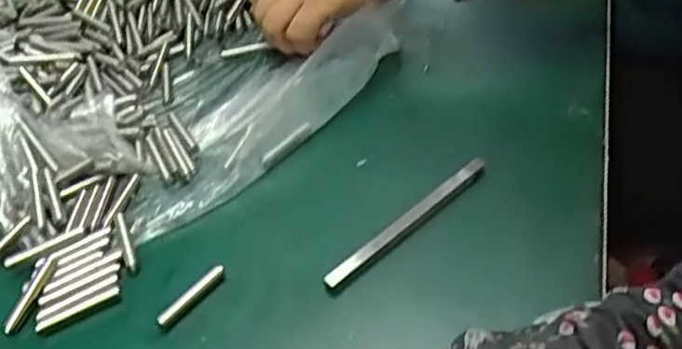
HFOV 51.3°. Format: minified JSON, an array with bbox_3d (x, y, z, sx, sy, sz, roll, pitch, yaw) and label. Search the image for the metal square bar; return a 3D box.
[{"bbox_3d":[0.042,0.028,0.424,0.130,0.012,0.010,-35,49,-27],"label":"metal square bar"}]

